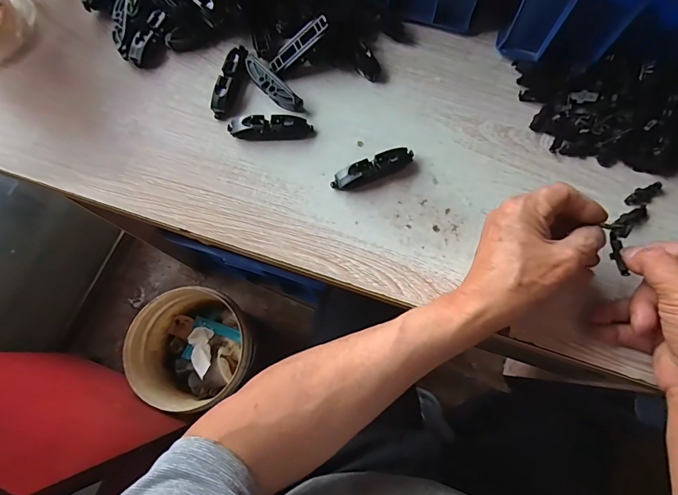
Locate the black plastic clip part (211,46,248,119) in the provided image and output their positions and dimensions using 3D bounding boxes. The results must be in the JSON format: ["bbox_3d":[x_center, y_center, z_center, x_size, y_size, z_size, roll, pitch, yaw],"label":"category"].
[{"bbox_3d":[-0.114,-0.174,0.404,0.017,0.014,0.083,17,76,6],"label":"black plastic clip part"}]

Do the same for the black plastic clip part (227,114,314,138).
[{"bbox_3d":[-0.069,-0.119,0.391,0.081,0.017,0.020,3,75,2],"label":"black plastic clip part"}]

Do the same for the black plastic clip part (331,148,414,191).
[{"bbox_3d":[0.033,-0.075,0.379,0.081,0.018,0.019,-20,76,-4],"label":"black plastic clip part"}]

